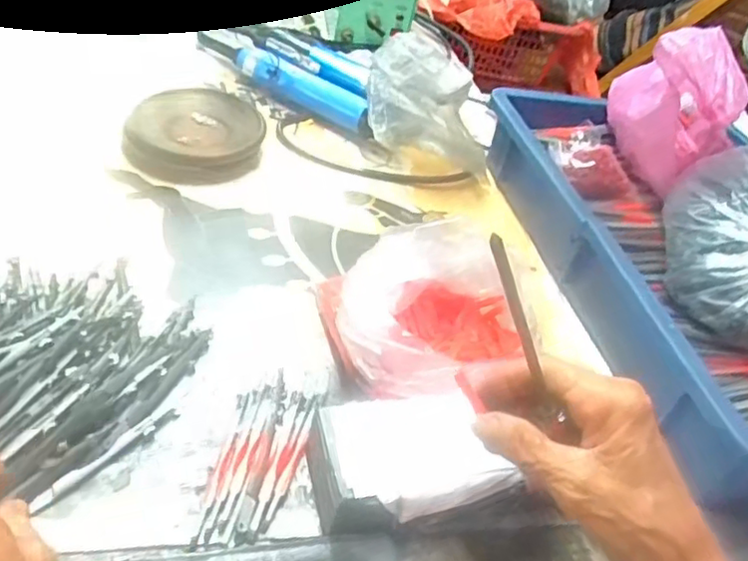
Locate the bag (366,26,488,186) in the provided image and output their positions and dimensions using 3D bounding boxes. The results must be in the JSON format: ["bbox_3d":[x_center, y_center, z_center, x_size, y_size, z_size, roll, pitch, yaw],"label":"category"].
[{"bbox_3d":[0.043,-0.159,0.611,0.125,0.108,0.102,-2,45,-21],"label":"bag"}]

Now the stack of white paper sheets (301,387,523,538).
[{"bbox_3d":[0.015,0.097,0.350,0.100,0.023,0.067,-8,42,-19],"label":"stack of white paper sheets"}]

